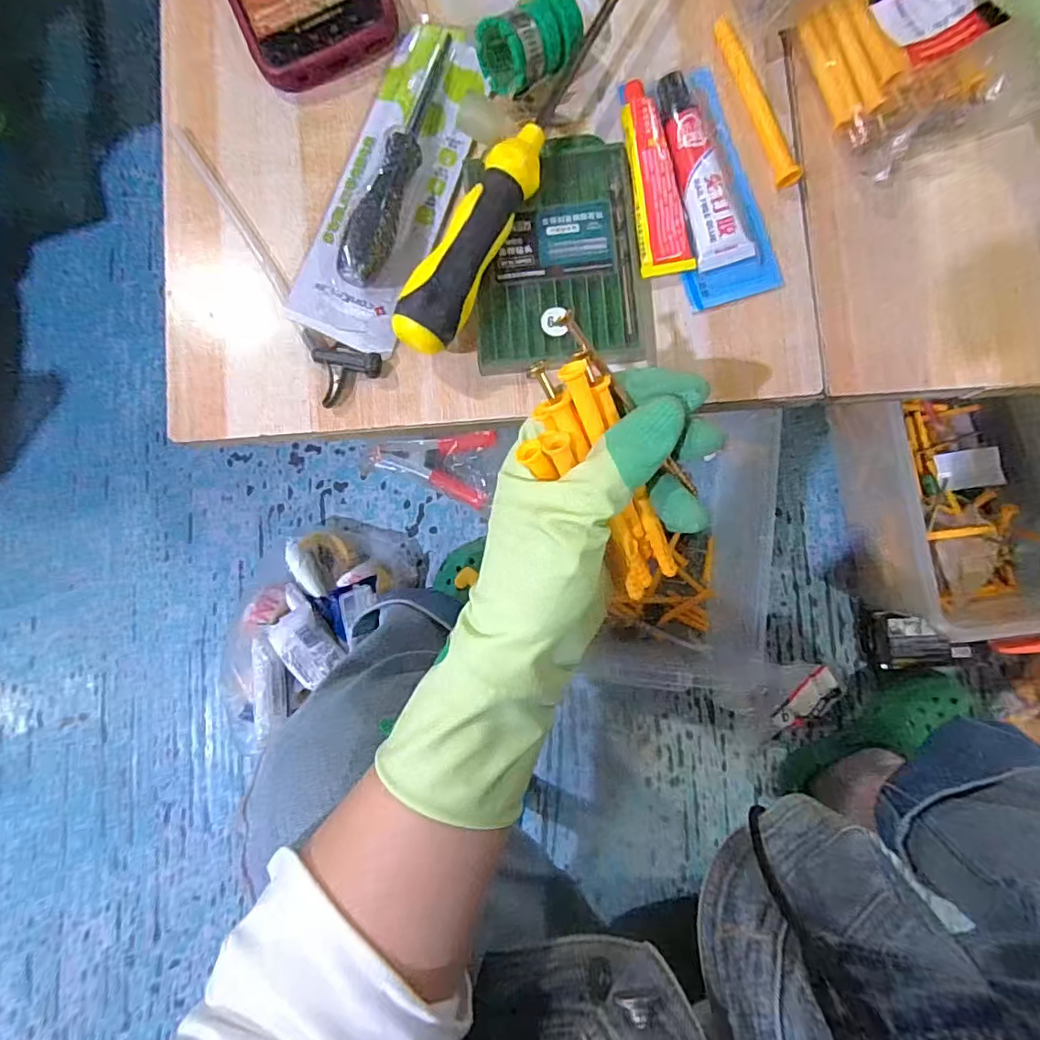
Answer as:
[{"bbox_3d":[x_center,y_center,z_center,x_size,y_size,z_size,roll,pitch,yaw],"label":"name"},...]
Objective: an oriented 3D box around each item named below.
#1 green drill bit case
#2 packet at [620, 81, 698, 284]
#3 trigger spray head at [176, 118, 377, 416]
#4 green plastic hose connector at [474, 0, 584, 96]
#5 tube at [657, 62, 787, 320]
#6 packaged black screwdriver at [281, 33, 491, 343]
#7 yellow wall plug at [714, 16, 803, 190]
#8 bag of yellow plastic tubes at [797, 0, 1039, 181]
[{"bbox_3d":[0.021,-0.139,0.284,0.088,0.012,0.119,-4,85,3],"label":"green drill bit case"},{"bbox_3d":[0.069,-0.175,0.280,0.026,0.012,0.097,-9,85,3],"label":"packet"},{"bbox_3d":[-0.133,-0.143,0.293,0.035,0.009,0.177,-33,84,0],"label":"trigger spray head"},{"bbox_3d":[0.008,-0.238,0.270,0.054,0.024,0.027,-34,84,0],"label":"green plastic hose connector"},{"bbox_3d":[0.097,-0.173,0.283,0.047,0.016,0.121,-16,84,2],"label":"tube"},{"bbox_3d":[-0.066,-0.178,0.284,0.063,0.026,0.175,18,86,5],"label":"packaged black screwdriver"},{"bbox_3d":[0.123,-0.220,0.286,0.012,0.008,0.098,-19,84,2],"label":"yellow wall plug"},{"bbox_3d":[0.198,-0.233,0.275,0.086,0.031,0.103,-28,84,1],"label":"bag of yellow plastic tubes"}]

